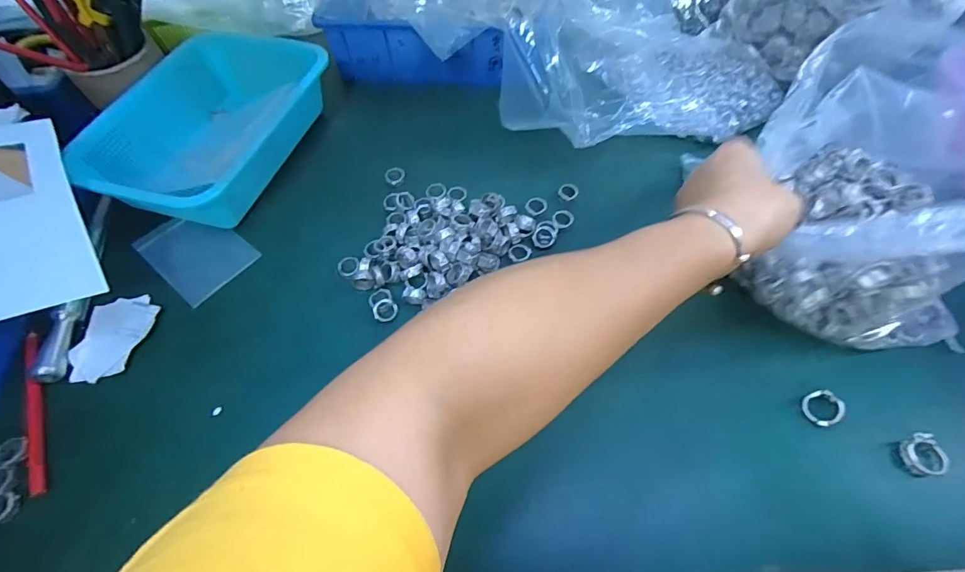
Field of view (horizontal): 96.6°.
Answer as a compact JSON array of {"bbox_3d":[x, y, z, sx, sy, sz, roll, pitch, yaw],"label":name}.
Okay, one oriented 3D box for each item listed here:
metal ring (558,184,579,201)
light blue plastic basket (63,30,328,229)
[{"bbox_3d":[0.093,-0.102,0.466,0.021,0.005,0.022,-2,59,3],"label":"metal ring"},{"bbox_3d":[-0.302,-0.193,0.500,0.203,0.068,0.291,9,60,9],"label":"light blue plastic basket"}]

